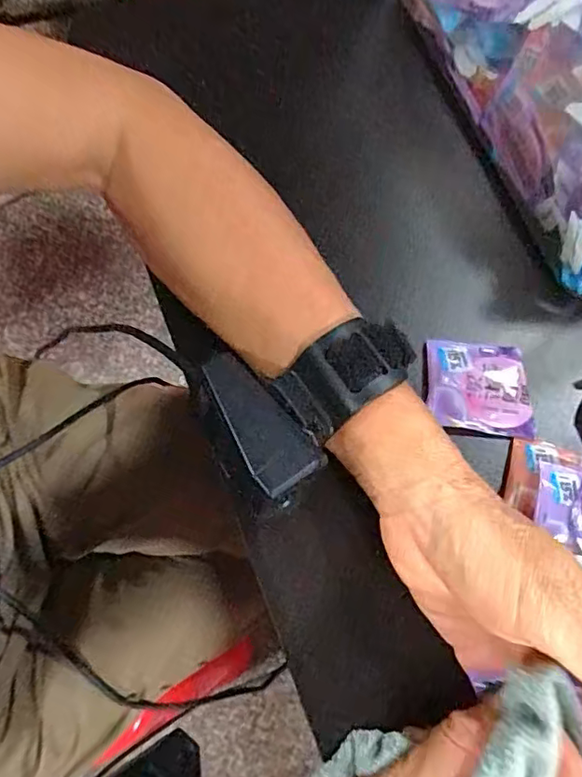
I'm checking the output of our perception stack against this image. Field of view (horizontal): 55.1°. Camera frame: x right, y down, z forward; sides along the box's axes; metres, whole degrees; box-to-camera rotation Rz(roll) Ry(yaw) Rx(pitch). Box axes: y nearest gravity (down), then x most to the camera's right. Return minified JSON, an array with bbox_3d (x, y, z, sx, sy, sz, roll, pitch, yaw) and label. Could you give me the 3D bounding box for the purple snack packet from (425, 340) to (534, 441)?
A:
[{"bbox_3d":[0.098,0.000,0.291,0.054,0.010,0.046,7,75,1],"label":"purple snack packet"}]

